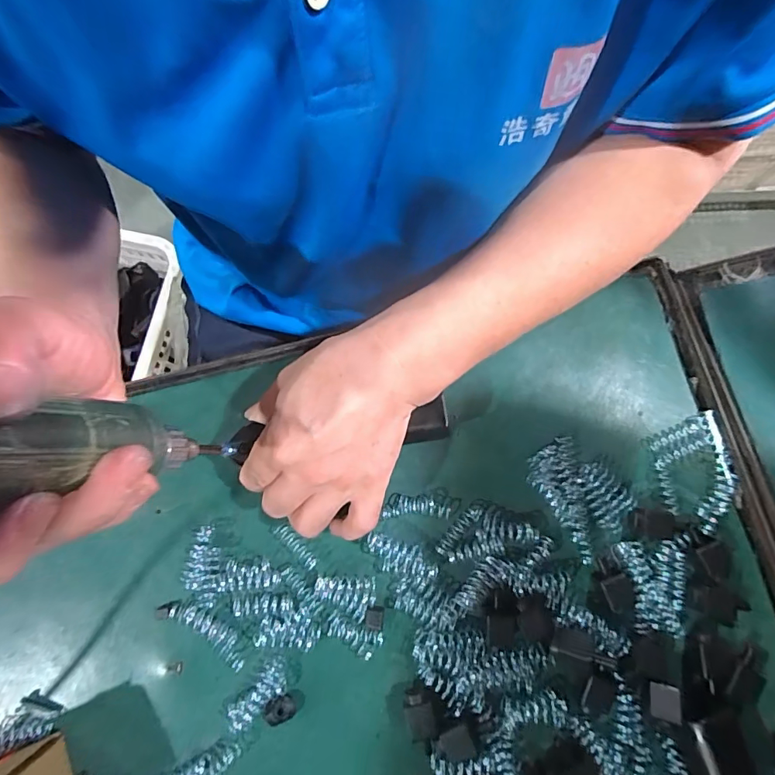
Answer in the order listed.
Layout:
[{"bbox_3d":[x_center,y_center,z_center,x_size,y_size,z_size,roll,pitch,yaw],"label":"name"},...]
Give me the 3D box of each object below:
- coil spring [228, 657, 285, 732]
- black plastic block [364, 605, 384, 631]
[{"bbox_3d":[-0.084,0.202,0.298,0.020,0.013,0.048,42,82,10],"label":"coil spring"},{"bbox_3d":[-0.009,0.157,0.309,0.012,0.004,0.015,10,78,4],"label":"black plastic block"}]

